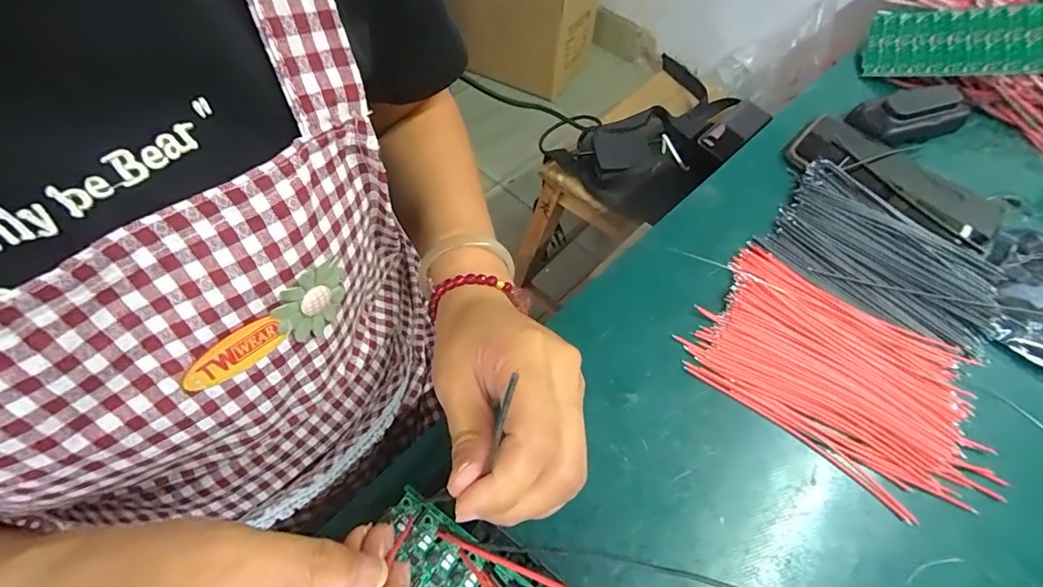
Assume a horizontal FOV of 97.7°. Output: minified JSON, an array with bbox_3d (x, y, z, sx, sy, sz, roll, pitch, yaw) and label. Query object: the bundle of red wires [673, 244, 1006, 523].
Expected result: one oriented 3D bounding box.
[{"bbox_3d":[0.206,0.049,0.299,0.174,0.009,0.117,36,65,16],"label":"bundle of red wires"}]

